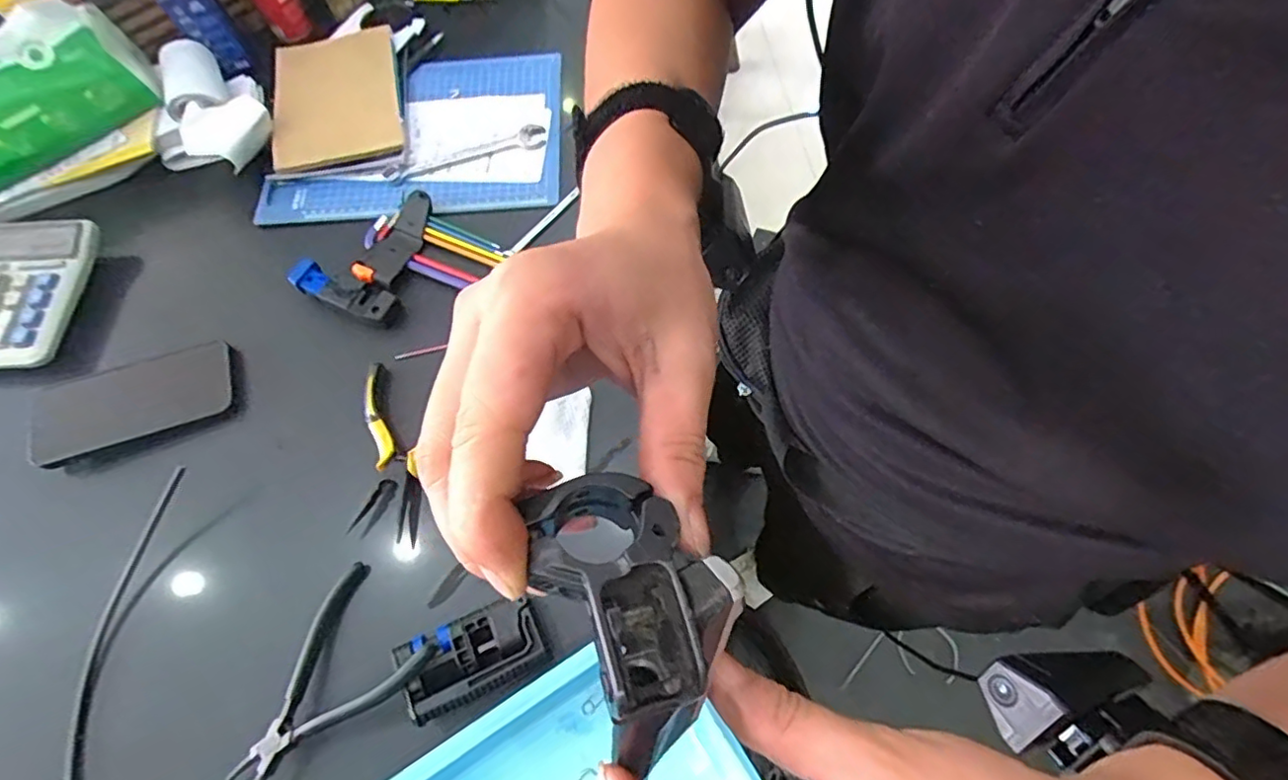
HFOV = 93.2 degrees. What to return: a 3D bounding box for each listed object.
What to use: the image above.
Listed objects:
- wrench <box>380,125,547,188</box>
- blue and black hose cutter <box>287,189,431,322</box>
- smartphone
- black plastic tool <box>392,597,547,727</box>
[{"bbox_3d":[-0.187,-0.246,0.644,0.170,0.010,0.031,-22,66,-6],"label":"wrench"},{"bbox_3d":[-0.256,-0.136,0.586,0.089,0.028,0.136,22,69,13],"label":"blue and black hose cutter"},{"bbox_3d":[-0.441,0.008,0.526,0.161,0.015,0.068,-21,77,-10],"label":"smartphone"},{"bbox_3d":[-0.122,0.185,0.429,0.095,0.024,0.052,-26,67,-8],"label":"black plastic tool"}]

